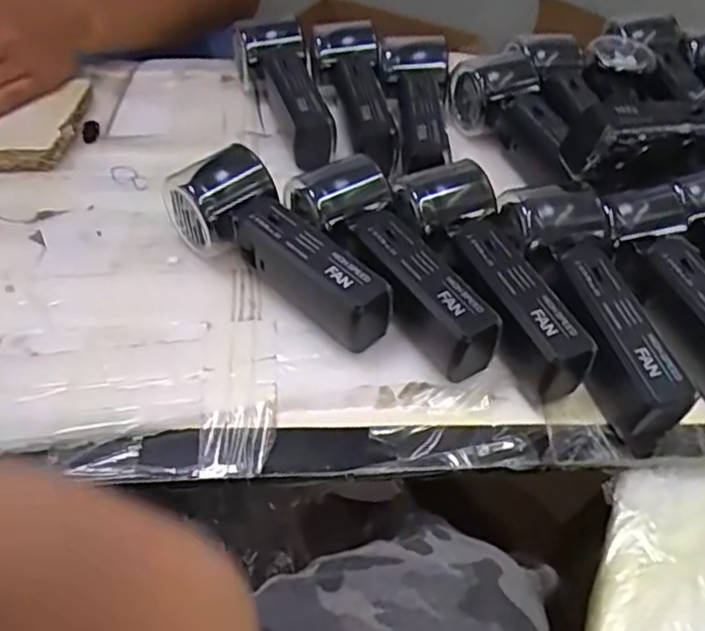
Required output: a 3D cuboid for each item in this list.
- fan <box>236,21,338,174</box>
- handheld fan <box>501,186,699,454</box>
[{"bbox_3d":[-0.053,-0.168,0.510,0.062,0.048,0.159,-6,47,-8],"label":"fan"},{"bbox_3d":[0.130,-0.004,0.378,0.057,0.054,0.151,-5,47,-8],"label":"handheld fan"}]

